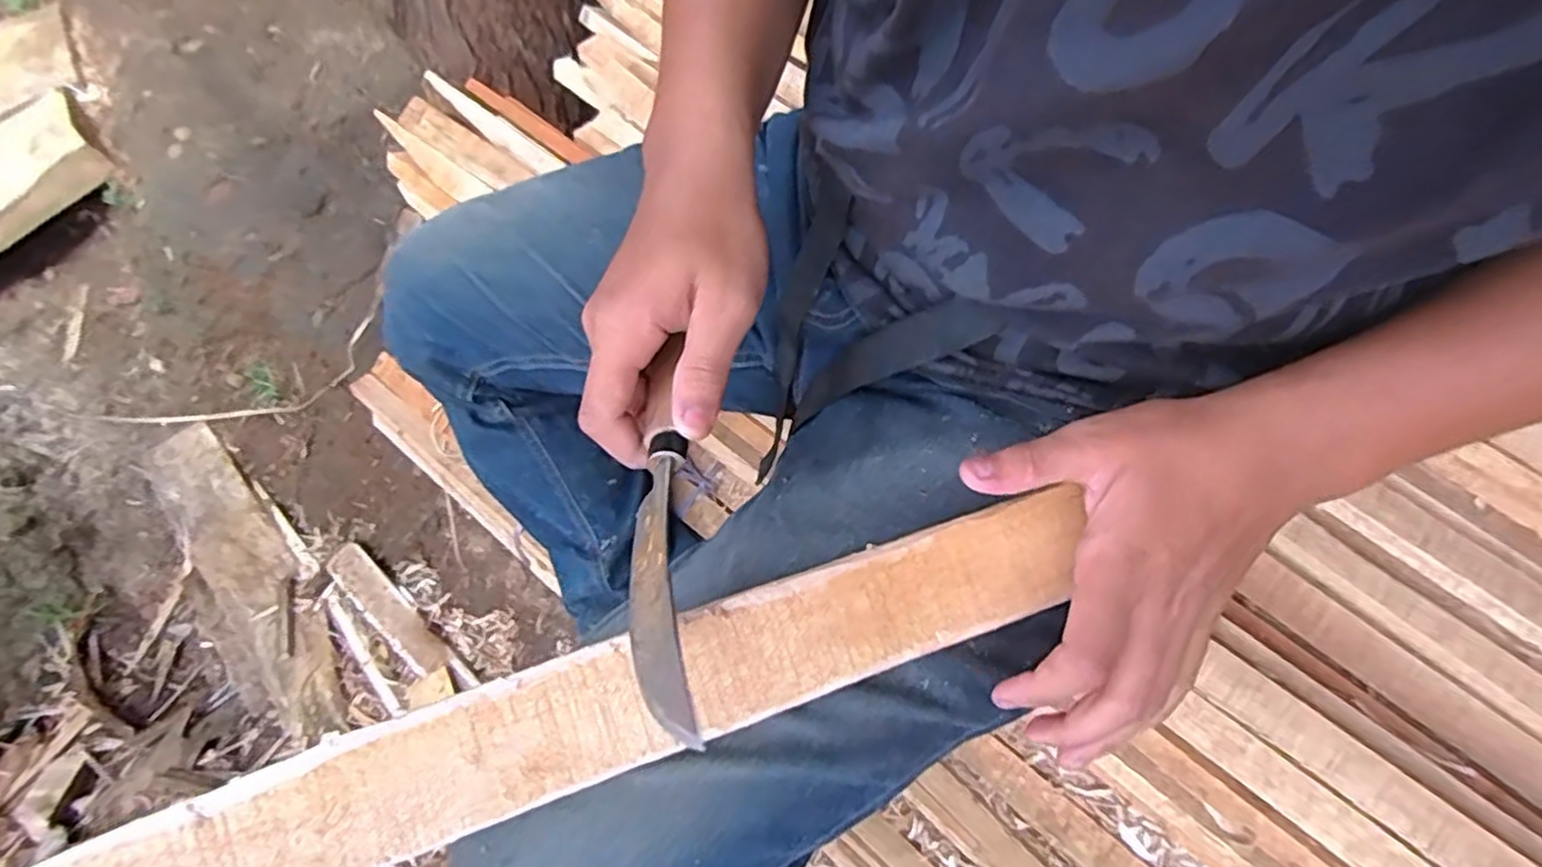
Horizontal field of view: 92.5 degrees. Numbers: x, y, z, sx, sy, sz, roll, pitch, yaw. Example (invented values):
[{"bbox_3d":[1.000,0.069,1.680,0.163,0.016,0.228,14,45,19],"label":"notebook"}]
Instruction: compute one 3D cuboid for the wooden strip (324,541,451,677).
[{"bbox_3d":[-0.507,0.233,0.978,0.214,0.025,0.049,41,75,14],"label":"wooden strip"}]

